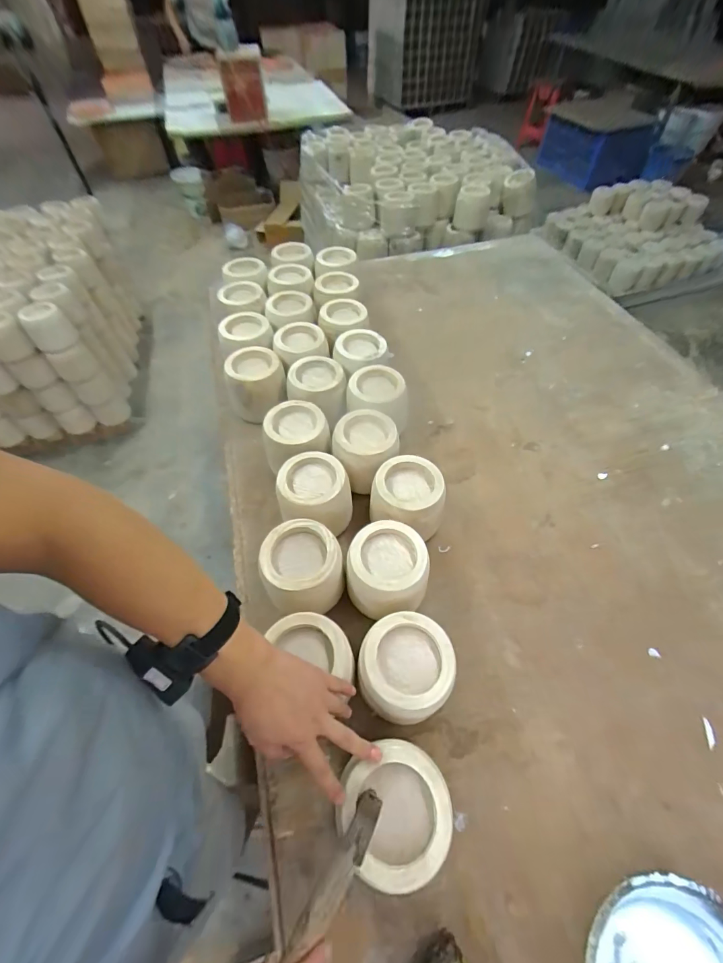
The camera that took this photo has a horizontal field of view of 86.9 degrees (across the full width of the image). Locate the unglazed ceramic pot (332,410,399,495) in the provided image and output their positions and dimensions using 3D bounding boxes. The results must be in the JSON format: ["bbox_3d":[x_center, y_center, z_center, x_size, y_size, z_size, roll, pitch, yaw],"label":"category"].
[{"bbox_3d":[0.009,-0.062,0.797,0.126,0.115,0.137,-1,55,1],"label":"unglazed ceramic pot"}]

